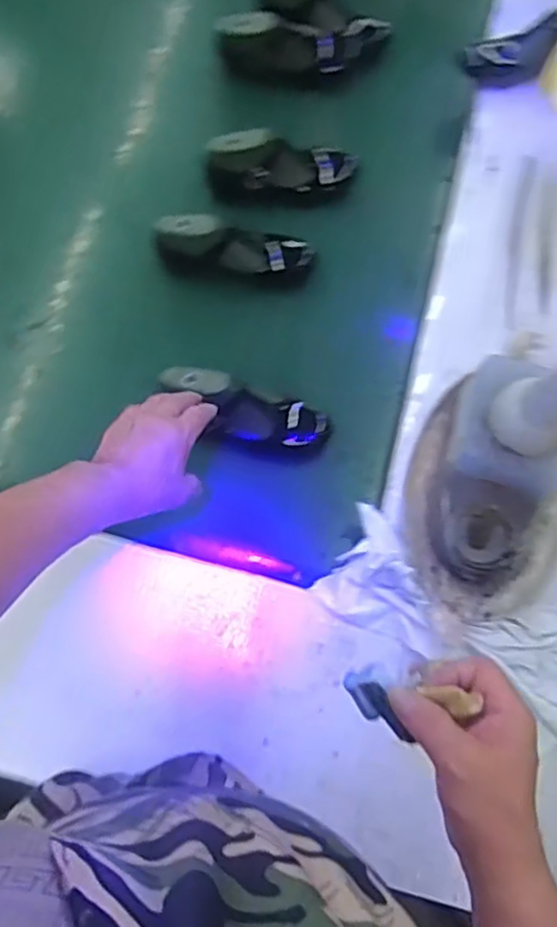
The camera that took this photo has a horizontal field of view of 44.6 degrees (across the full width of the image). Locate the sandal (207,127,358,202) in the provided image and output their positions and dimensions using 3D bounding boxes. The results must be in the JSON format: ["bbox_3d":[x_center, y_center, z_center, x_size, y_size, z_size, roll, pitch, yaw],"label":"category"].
[{"bbox_3d":[0.006,-0.383,0.898,0.190,0.085,0.075,1,72,-1],"label":"sandal"}]

